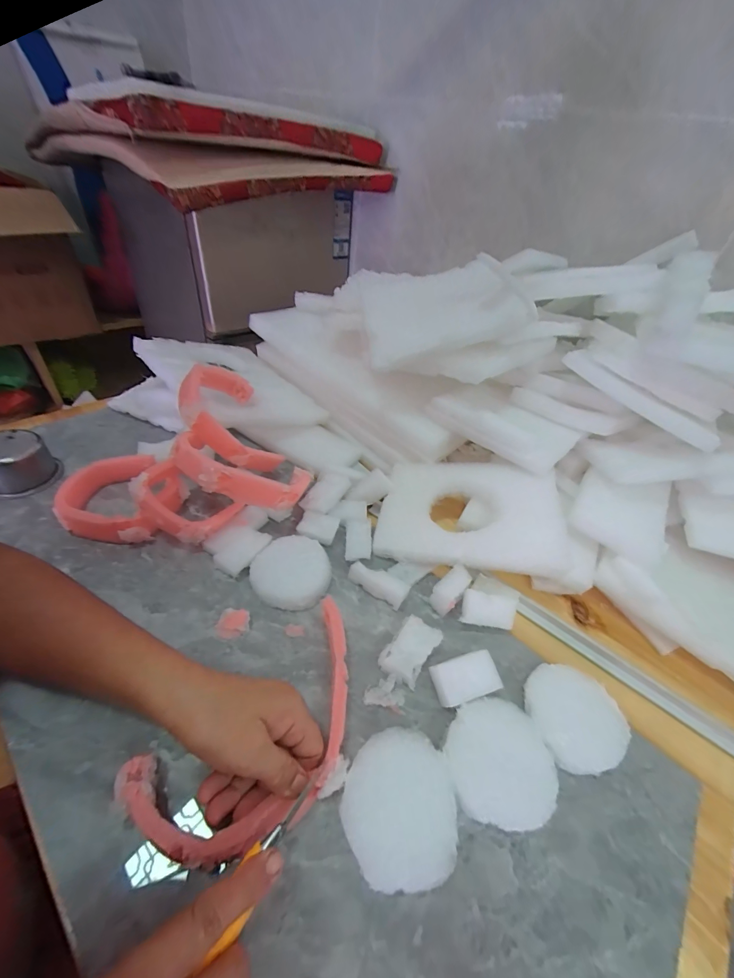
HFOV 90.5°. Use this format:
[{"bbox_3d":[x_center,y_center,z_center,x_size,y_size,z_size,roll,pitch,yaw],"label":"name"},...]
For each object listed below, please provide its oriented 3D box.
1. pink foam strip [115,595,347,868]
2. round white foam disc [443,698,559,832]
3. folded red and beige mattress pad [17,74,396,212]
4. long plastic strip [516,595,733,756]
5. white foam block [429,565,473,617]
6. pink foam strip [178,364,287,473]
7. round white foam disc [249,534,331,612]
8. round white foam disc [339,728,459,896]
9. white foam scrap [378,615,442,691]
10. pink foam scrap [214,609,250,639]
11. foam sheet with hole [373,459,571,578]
[{"bbox_3d":[-0.064,0.172,0.265,0.096,0.029,0.185,35,54,26],"label":"pink foam strip"},{"bbox_3d":[0.098,0.202,0.274,0.076,0.019,0.077,6,41,-5],"label":"round white foam disc"},{"bbox_3d":[-0.355,-0.813,0.853,0.647,0.129,0.564,33,46,24],"label":"folded red and beige mattress pad"},{"bbox_3d":[0.255,0.180,0.355,0.223,0.011,0.023,33,46,24],"label":"long plastic strip"},{"bbox_3d":[0.085,0.103,0.371,0.023,0.013,0.052,35,85,26],"label":"white foam block"},{"bbox_3d":[-0.175,-0.089,0.466,0.117,0.030,0.152,-4,60,-55],"label":"pink foam strip"},{"bbox_3d":[-0.077,0.085,0.371,0.076,0.021,0.072,6,41,-5],"label":"round white foam disc"},{"bbox_3d":[0.021,0.215,0.250,0.074,0.021,0.079,6,41,-5],"label":"round white foam disc"},{"bbox_3d":[0.039,0.145,0.330,0.036,0.017,0.056,30,45,21],"label":"white foam scrap"},{"bbox_3d":[-0.123,0.124,0.334,0.028,0.012,0.025,10,41,-1],"label":"pink foam scrap"},{"bbox_3d":[0.117,0.024,0.422,0.199,0.019,0.140,4,51,15],"label":"foam sheet with hole"}]

